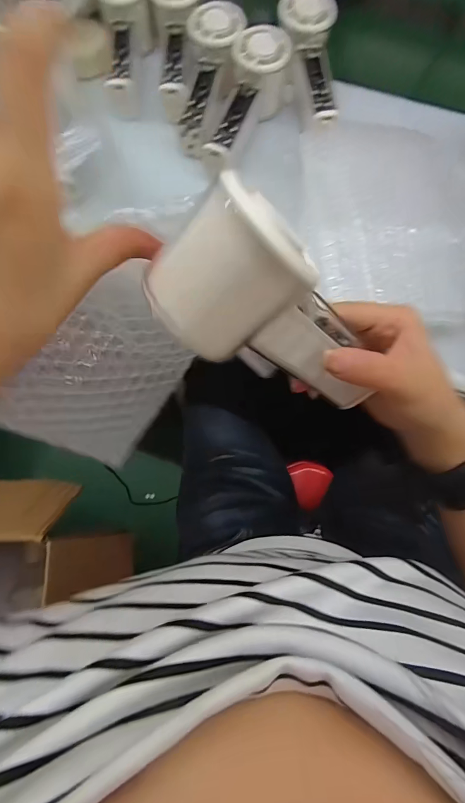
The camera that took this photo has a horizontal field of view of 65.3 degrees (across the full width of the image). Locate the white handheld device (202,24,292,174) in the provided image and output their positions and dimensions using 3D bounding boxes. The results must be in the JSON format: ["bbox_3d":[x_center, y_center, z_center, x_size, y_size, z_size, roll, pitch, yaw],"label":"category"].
[{"bbox_3d":[0.014,-0.309,0.384,0.055,0.061,0.154,18,74,5],"label":"white handheld device"}]

